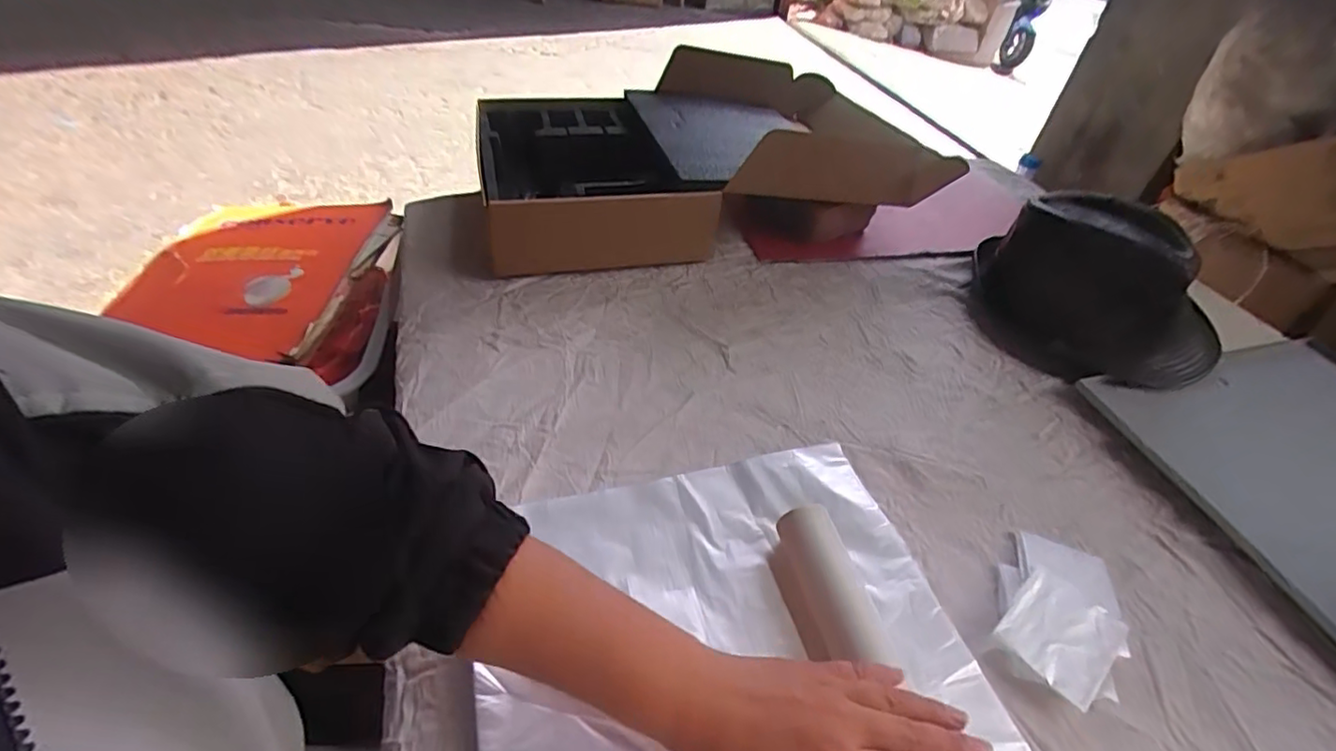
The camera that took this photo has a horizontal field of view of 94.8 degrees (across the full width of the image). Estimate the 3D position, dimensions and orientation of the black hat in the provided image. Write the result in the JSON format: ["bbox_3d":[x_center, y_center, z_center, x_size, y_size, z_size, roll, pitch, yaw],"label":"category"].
[{"bbox_3d":[0.472,-0.096,0.668,0.232,0.117,0.210,22,45,17],"label":"black hat"}]

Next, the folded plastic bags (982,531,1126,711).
[{"bbox_3d":[0.279,0.168,0.439,0.079,0.018,0.126,26,46,21],"label":"folded plastic bags"}]

